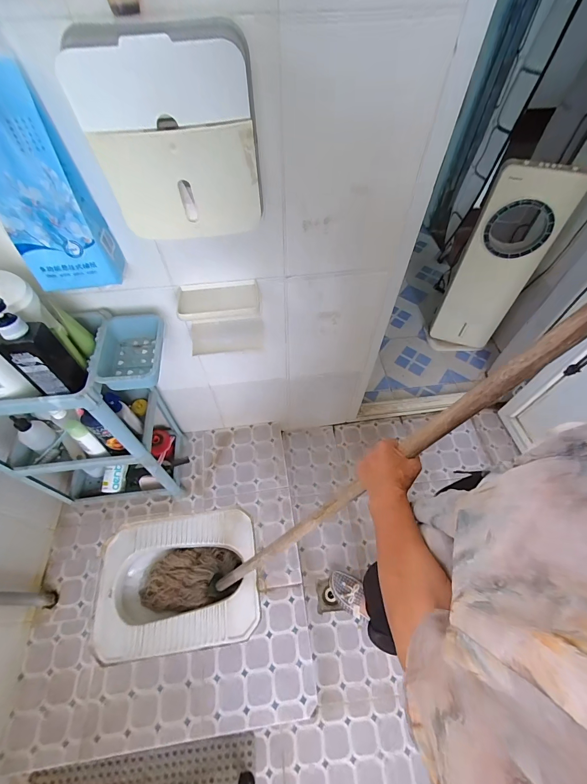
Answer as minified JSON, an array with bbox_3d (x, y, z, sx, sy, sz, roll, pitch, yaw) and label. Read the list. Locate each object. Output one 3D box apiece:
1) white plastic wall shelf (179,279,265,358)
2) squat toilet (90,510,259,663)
[{"bbox_3d":[-0.165,-0.170,0.769,0.179,0.115,0.112,-6,57,-5],"label":"white plastic wall shelf"},{"bbox_3d":[-0.364,0.617,1.101,0.495,0.136,0.379,-7,58,-4],"label":"squat toilet"}]

